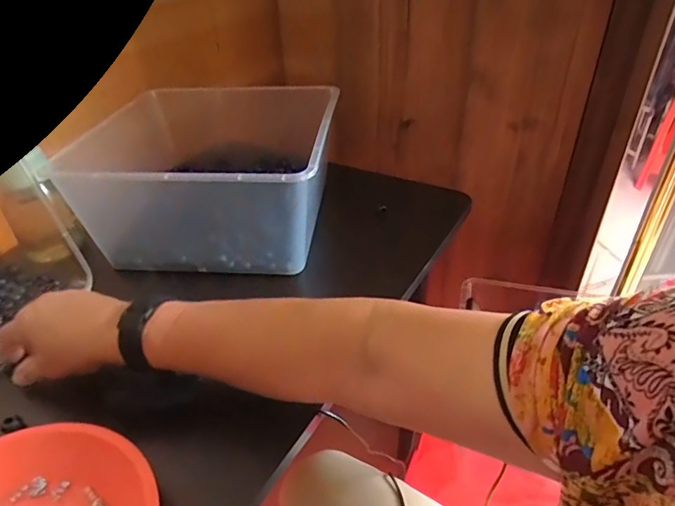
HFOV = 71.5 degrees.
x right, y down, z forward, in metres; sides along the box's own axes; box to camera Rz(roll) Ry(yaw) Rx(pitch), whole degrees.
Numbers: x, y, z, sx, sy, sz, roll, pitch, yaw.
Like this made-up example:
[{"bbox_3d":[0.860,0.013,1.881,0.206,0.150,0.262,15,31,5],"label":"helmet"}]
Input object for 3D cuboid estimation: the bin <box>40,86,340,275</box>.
[{"bbox_3d":[-0.156,-0.101,0.622,0.299,0.144,0.282,1,36,5],"label":"bin"}]

